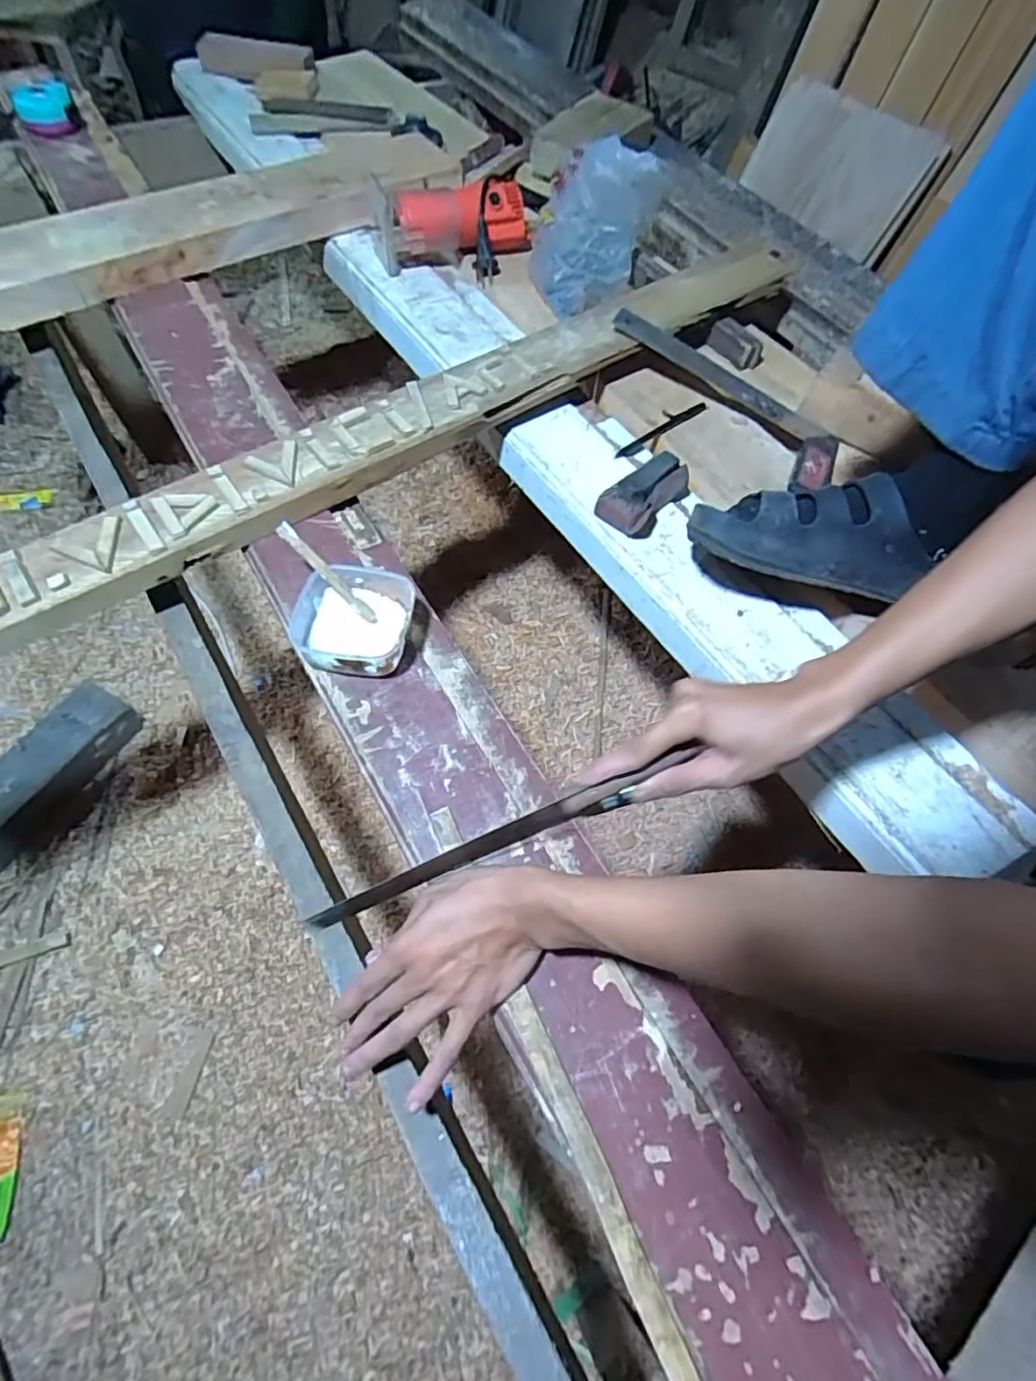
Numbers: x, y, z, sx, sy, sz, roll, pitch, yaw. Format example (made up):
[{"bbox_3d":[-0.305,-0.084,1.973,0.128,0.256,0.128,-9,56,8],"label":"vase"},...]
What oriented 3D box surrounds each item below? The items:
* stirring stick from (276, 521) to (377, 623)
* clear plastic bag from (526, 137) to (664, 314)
[{"bbox_3d":[-0.165,-0.101,0.535,0.109,0.012,0.011,46,67,-10],"label":"stirring stick"},{"bbox_3d":[0.089,-0.593,0.789,0.121,0.150,0.169,41,68,16],"label":"clear plastic bag"}]

